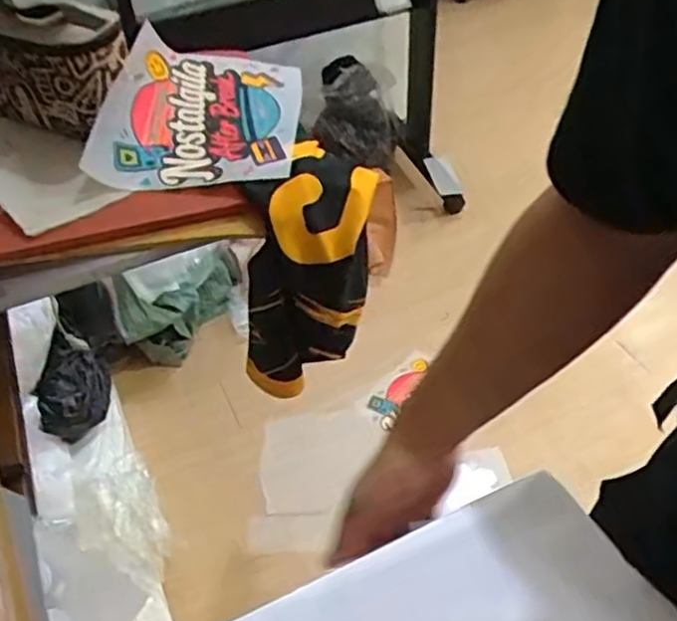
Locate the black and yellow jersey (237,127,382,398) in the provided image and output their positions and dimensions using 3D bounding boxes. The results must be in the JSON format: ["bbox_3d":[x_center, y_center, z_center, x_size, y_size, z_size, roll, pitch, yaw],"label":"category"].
[{"bbox_3d":[-0.046,-0.028,0.833,0.121,0.317,0.123,26,30,27],"label":"black and yellow jersey"}]

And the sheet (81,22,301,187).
[{"bbox_3d":[-0.161,-0.249,0.841,0.222,0.068,0.254,-1,45,3],"label":"sheet"}]

